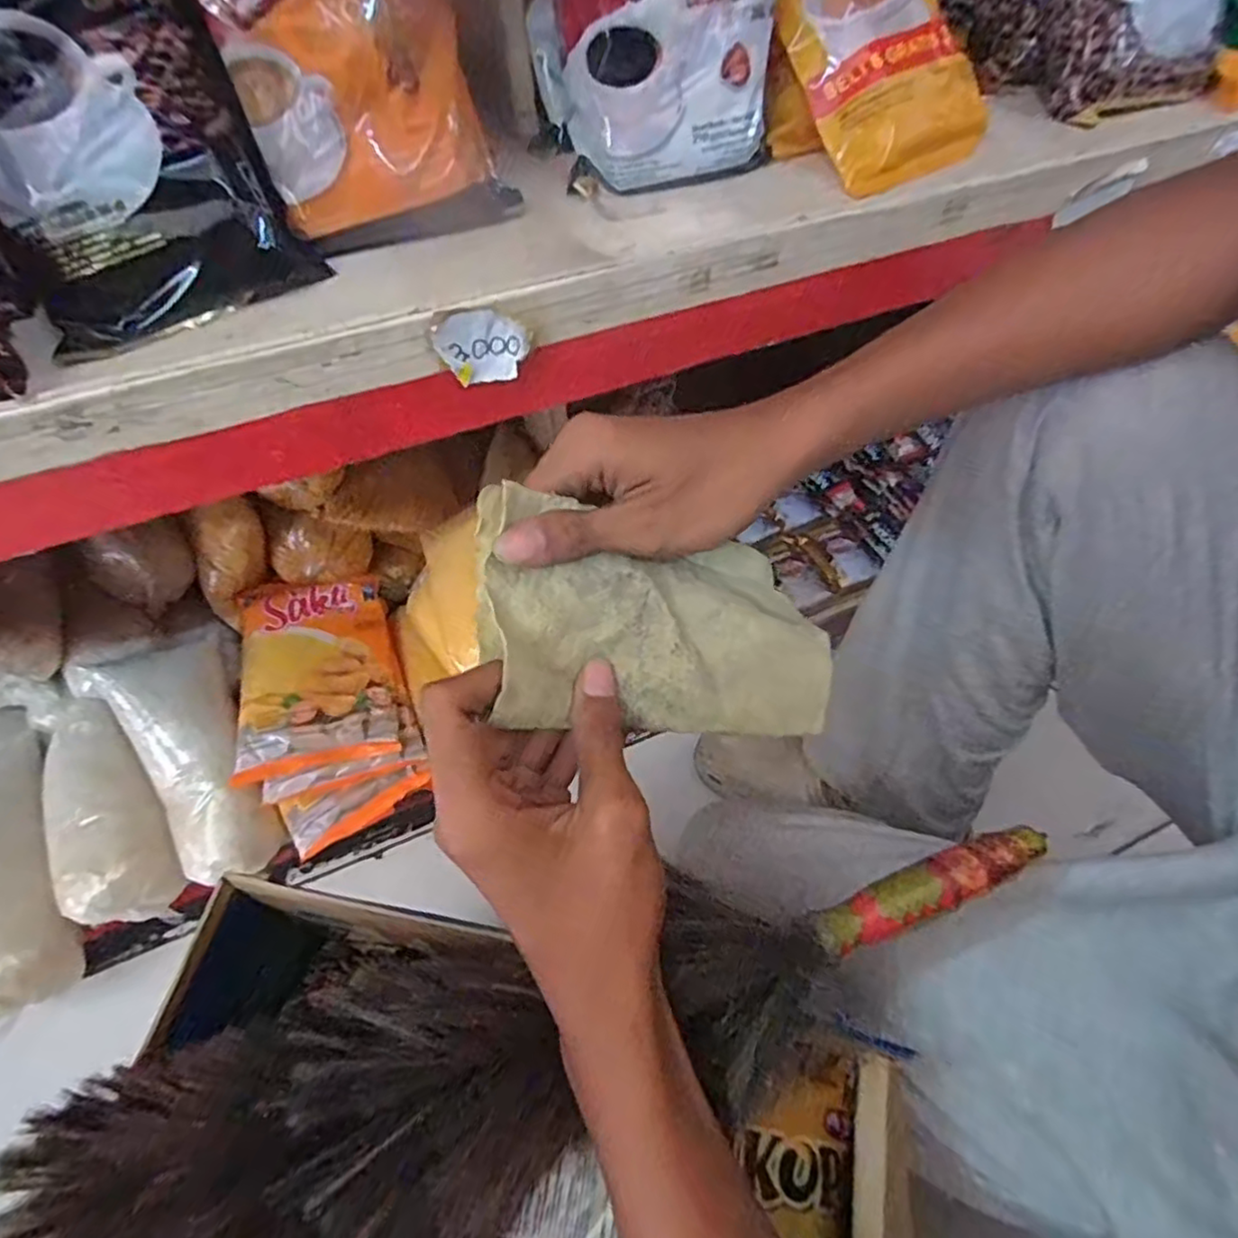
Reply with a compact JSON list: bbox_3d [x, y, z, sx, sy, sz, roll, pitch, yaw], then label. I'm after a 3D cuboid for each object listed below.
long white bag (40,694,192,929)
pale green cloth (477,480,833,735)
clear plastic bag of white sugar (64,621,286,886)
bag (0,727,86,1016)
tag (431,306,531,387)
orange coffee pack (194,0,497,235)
[{"bbox_3d":[-0.427,0.153,0.548,0.070,0.055,0.201,-24,78,-16],"label":"long white bag"},{"bbox_3d":[0.015,0.001,0.273,0.142,0.033,0.088,3,76,-18],"label":"pale green cloth"},{"bbox_3d":[-0.366,0.118,0.565,0.100,0.080,0.217,-25,79,-16],"label":"clear plastic bag of white sugar"},{"bbox_3d":[-0.498,0.196,0.524,0.074,0.067,0.216,-20,73,-13],"label":"bag"},{"bbox_3d":[-0.063,-0.126,0.306,0.042,0.034,0.006,-14,57,-10],"label":"tag"},{"bbox_3d":[-0.124,-0.277,0.282,0.110,0.175,0.041,-20,35,-16],"label":"orange coffee pack"}]

